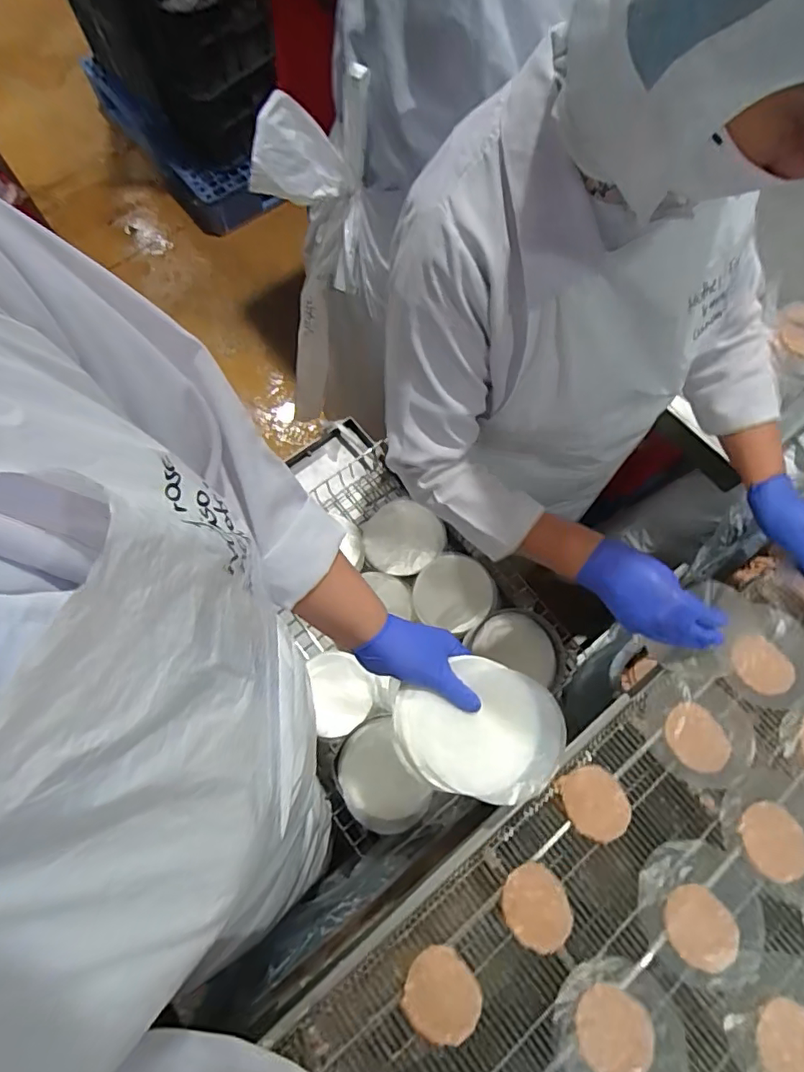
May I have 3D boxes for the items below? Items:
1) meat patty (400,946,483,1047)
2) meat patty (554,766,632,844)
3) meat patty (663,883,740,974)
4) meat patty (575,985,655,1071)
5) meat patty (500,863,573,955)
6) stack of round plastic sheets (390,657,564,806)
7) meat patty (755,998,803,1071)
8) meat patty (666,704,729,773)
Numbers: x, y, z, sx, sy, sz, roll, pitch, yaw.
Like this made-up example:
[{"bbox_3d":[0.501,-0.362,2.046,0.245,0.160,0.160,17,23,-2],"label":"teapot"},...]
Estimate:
[{"bbox_3d":[0.036,0.419,0.504,0.068,0.012,0.063,0,70,0],"label":"meat patty"},{"bbox_3d":[0.204,0.277,0.579,0.065,0.009,0.071,0,70,0],"label":"meat patty"},{"bbox_3d":[0.291,0.381,0.540,0.063,0.006,0.074,-43,75,-14],"label":"meat patty"},{"bbox_3d":[0.194,0.452,0.504,0.069,0.009,0.064,0,70,0],"label":"meat patty"},{"bbox_3d":[0.131,0.361,0.539,0.064,0.009,0.070,0,70,0],"label":"meat patty"},{"bbox_3d":[0.075,0.184,0.534,0.161,0.022,0.121,14,71,5],"label":"stack of round plastic sheets"},{"bbox_3d":[0.360,0.469,0.506,0.076,0.004,0.066,30,73,10],"label":"meat patty"},{"bbox_3d":[0.323,0.221,0.607,0.061,0.010,0.068,-30,73,-10],"label":"meat patty"}]

